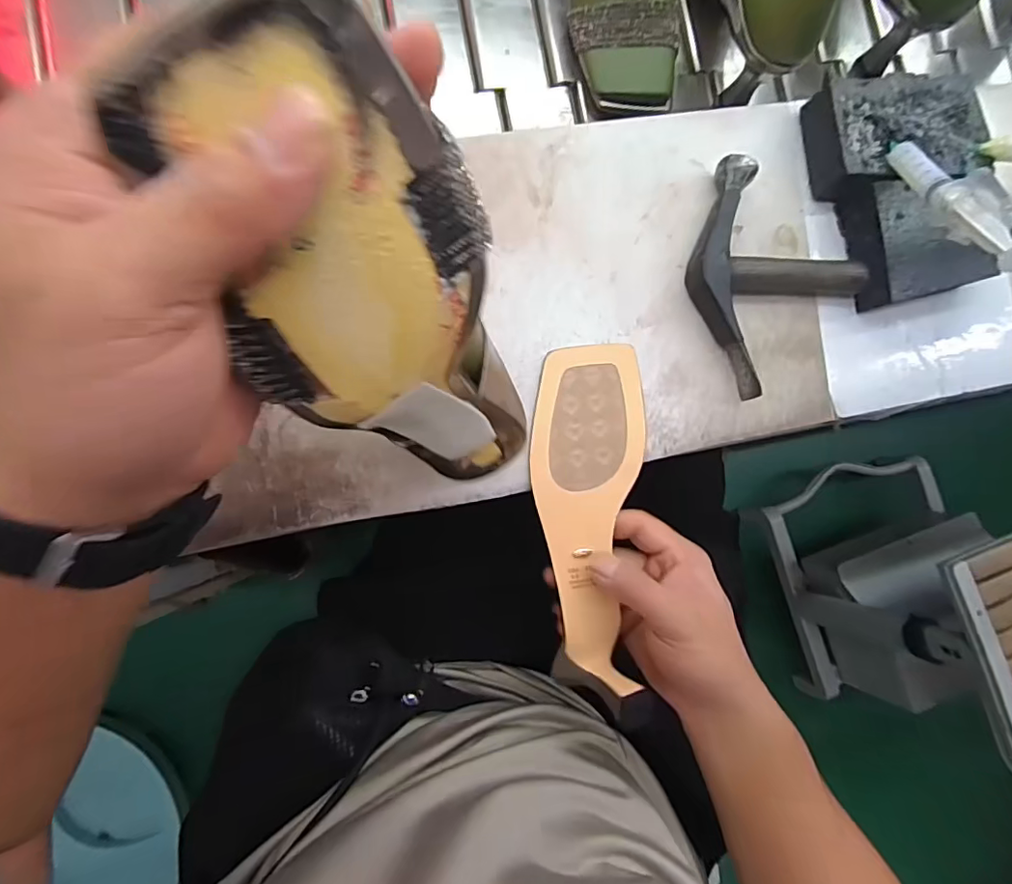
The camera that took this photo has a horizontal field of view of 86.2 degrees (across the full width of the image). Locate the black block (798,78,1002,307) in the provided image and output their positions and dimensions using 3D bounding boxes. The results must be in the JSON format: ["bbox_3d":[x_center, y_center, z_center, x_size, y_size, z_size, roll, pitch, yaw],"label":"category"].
[{"bbox_3d":[0.303,-0.193,0.406,0.128,0.039,0.167,-16,87,-9],"label":"black block"}]

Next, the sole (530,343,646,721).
[{"bbox_3d":[0.057,0.050,0.367,0.076,0.012,0.232,1,83,-8],"label":"sole"}]

